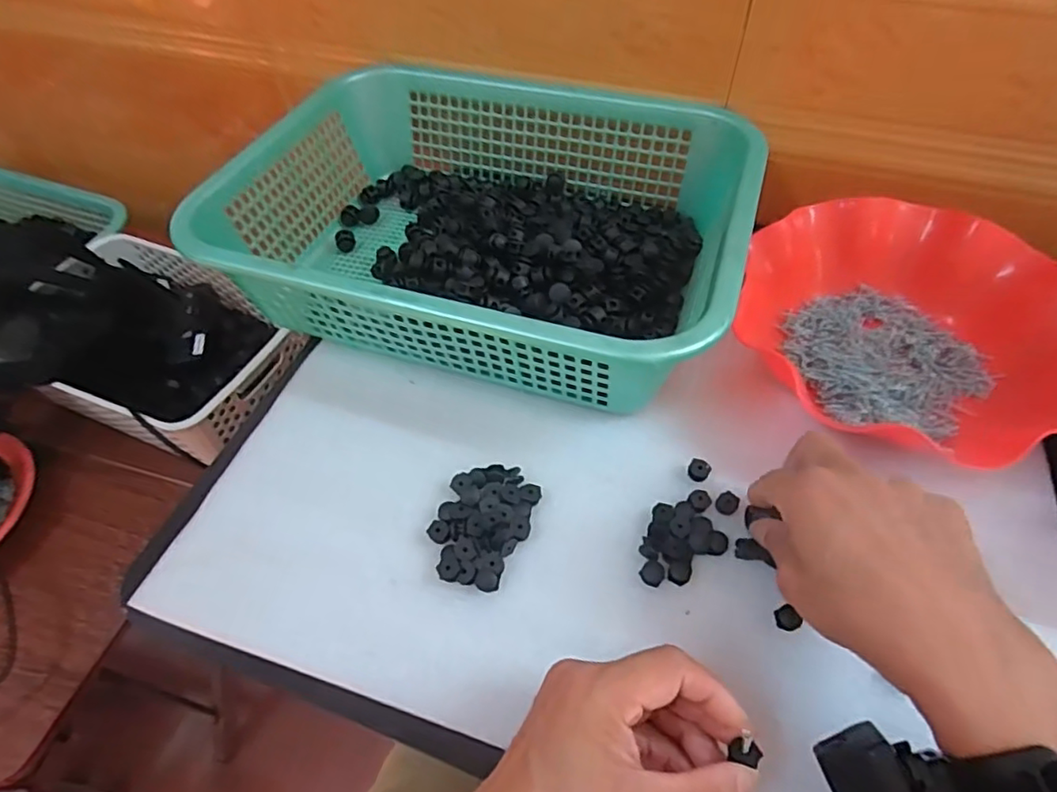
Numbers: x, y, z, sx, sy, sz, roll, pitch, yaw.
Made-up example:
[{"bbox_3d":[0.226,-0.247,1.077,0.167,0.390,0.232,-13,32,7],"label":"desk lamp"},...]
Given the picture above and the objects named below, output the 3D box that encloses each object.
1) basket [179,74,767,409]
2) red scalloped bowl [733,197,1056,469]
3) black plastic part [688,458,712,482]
[{"bbox_3d":[-0.027,-0.149,0.482,0.380,0.094,0.287,15,57,13],"label":"basket"},{"bbox_3d":[0.264,-0.047,0.422,0.200,0.055,0.228,-26,58,-15],"label":"red scalloped bowl"},{"bbox_3d":[0.111,0.047,0.392,0.013,0.004,0.016,29,62,21],"label":"black plastic part"}]

